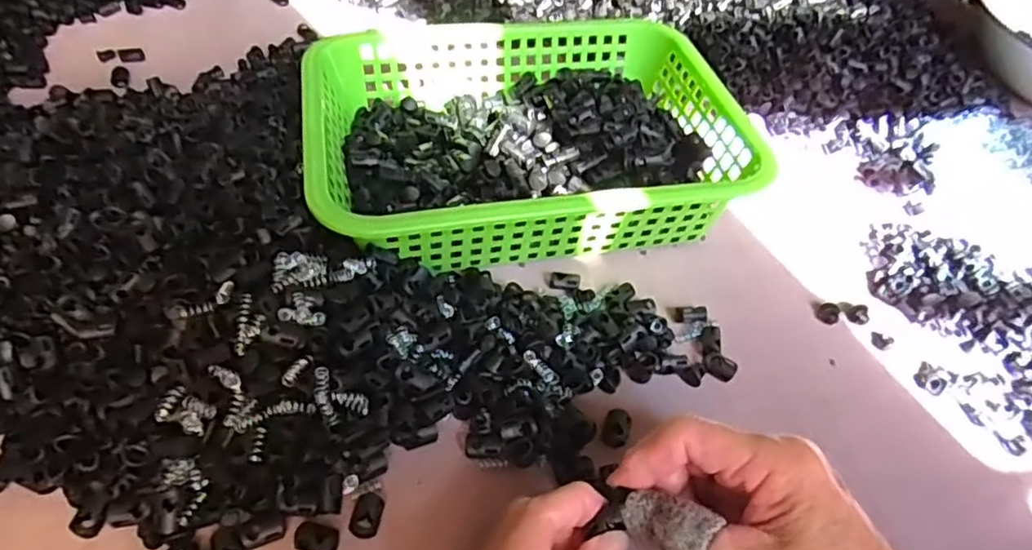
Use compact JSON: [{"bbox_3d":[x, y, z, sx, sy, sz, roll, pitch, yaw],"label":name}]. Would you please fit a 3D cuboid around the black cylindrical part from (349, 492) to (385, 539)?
[{"bbox_3d":[-0.075,0.120,0.320,0.014,0.007,0.021,8,49,2],"label":"black cylindrical part"}]

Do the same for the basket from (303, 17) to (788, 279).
[{"bbox_3d":[0.004,-0.095,0.468,0.285,0.083,0.201,-6,50,-10],"label":"basket"}]

